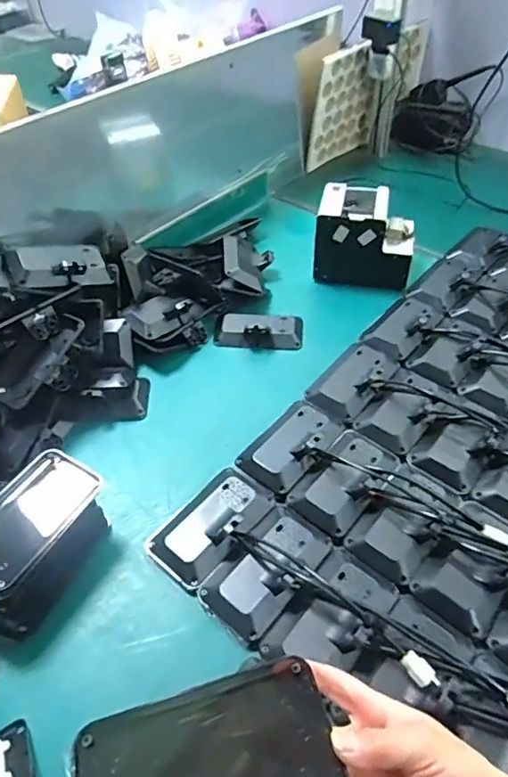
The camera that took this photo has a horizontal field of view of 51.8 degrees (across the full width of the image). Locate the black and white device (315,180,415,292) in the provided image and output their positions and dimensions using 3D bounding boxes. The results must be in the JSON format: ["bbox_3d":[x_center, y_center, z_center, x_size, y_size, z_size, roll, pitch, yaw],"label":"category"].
[{"bbox_3d":[0.214,-0.298,1.008,0.180,0.123,0.128,7,49,10],"label":"black and white device"}]

